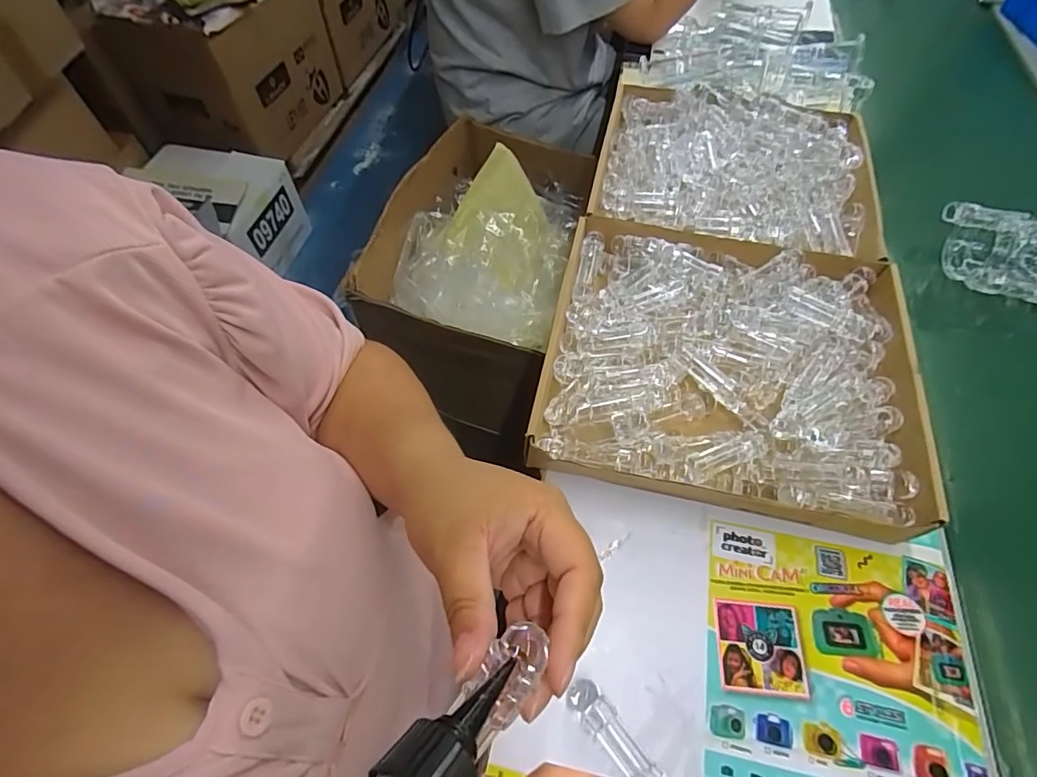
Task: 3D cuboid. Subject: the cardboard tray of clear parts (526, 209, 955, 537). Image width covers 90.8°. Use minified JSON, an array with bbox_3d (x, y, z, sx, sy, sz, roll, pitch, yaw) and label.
[{"bbox_3d":[0.187,-0.027,0.470,0.316,0.079,0.281,11,60,7],"label":"cardboard tray of clear parts"}]

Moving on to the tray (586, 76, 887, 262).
[{"bbox_3d":[0.250,-0.261,0.598,0.307,0.055,0.265,10,60,6],"label":"tray"}]

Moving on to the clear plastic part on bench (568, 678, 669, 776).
[{"bbox_3d":[0.070,0.239,0.338,0.023,0.020,0.095,-37,66,-20],"label":"clear plastic part on bench"}]

